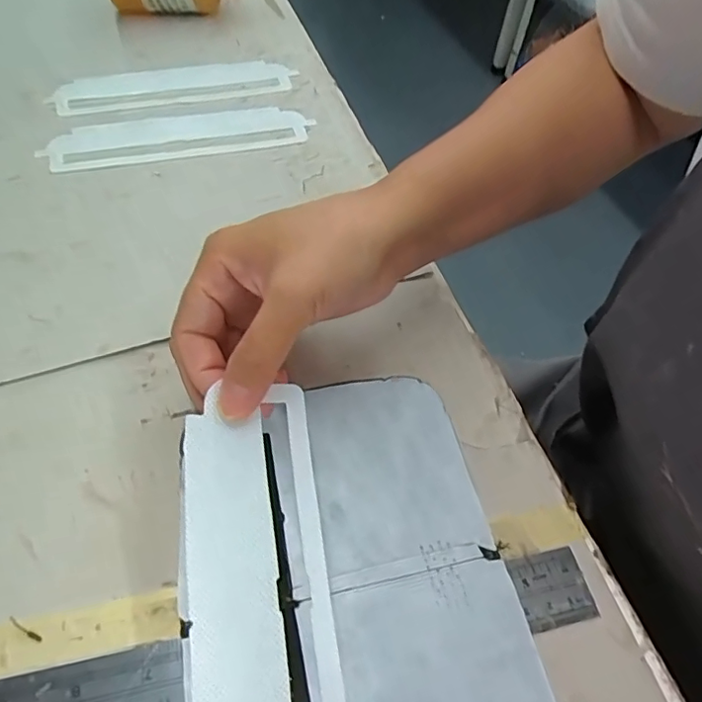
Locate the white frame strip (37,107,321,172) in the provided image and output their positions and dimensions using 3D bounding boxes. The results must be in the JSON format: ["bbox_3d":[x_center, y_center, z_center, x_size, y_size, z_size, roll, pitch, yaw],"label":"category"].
[{"bbox_3d":[-0.125,-0.162,0.408,0.186,0.004,0.057,-12,56,-12],"label":"white frame strip"}]

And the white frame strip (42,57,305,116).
[{"bbox_3d":[-0.141,-0.216,0.446,0.183,0.006,0.052,-14,56,-13],"label":"white frame strip"}]

